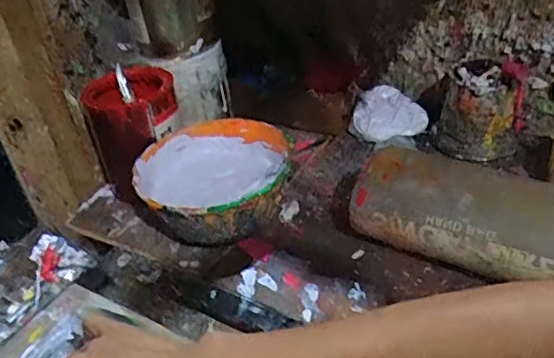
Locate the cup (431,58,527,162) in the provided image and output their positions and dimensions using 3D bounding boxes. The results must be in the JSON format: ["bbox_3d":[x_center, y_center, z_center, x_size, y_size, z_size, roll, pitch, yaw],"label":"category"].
[{"bbox_3d":[0.252,-0.085,0.705,0.104,0.096,0.089,8,38,20],"label":"cup"}]

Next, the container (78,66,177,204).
[{"bbox_3d":[-0.169,-0.054,0.702,0.099,0.141,0.092,10,40,24],"label":"container"}]

